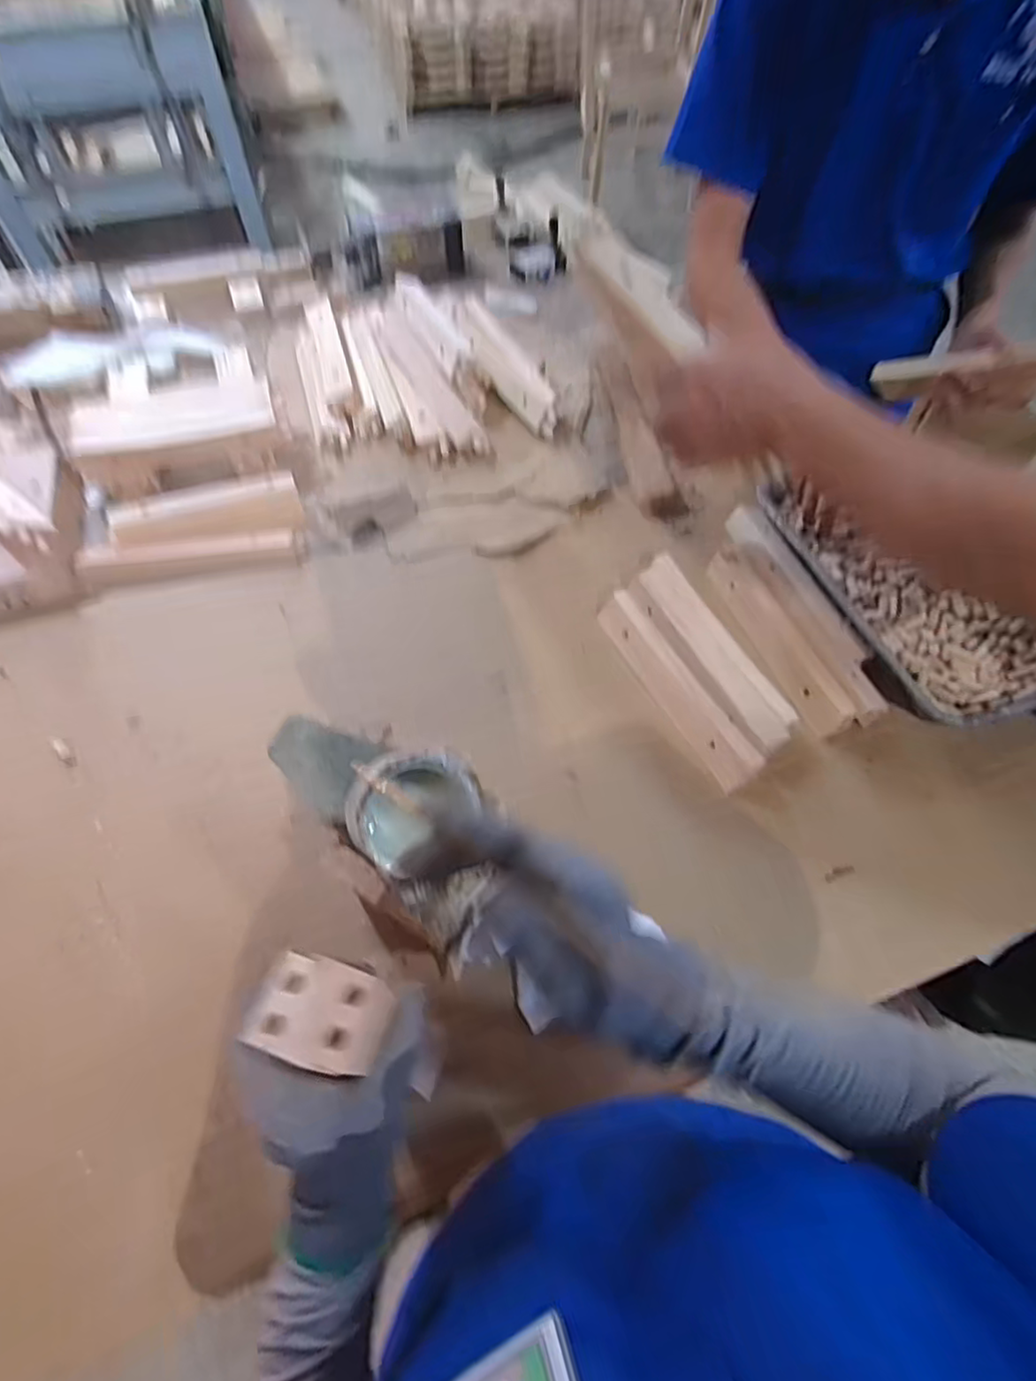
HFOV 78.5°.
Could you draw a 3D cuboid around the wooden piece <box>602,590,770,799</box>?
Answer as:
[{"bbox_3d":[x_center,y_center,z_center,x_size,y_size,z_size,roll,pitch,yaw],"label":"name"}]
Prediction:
[{"bbox_3d":[0.168,-0.008,0.684,0.041,0.034,0.250,-24,62,-14],"label":"wooden piece"}]

